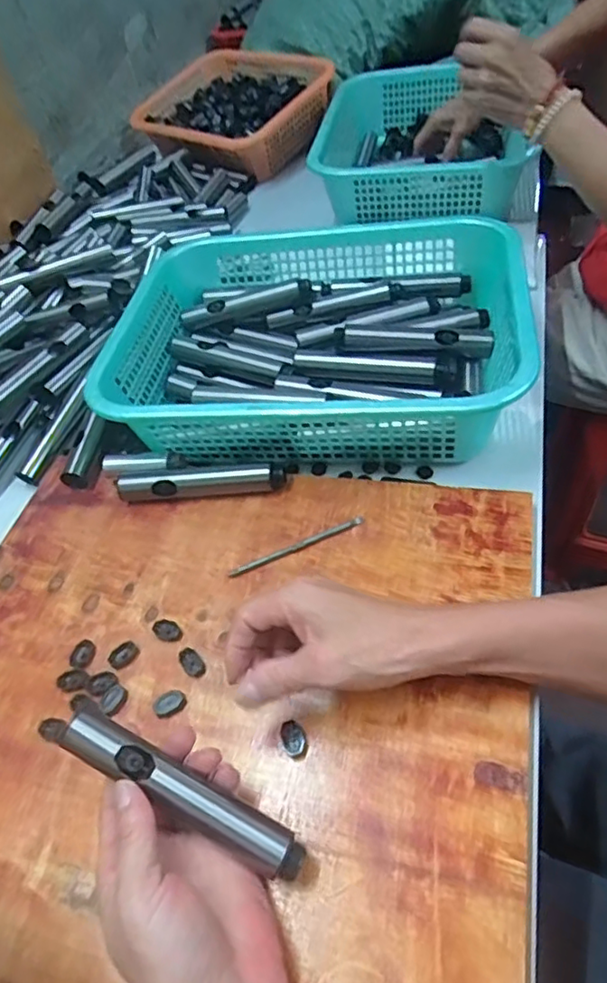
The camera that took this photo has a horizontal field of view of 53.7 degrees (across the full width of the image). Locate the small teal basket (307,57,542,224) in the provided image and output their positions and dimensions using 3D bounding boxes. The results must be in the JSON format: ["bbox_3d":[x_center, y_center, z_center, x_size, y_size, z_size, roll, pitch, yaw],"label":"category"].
[{"bbox_3d":[0.176,-0.526,0.909,0.295,0.097,0.366,0,51,10],"label":"small teal basket"}]

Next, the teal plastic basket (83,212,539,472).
[{"bbox_3d":[0.011,-0.151,0.597,0.385,0.090,0.298,-1,51,10],"label":"teal plastic basket"}]

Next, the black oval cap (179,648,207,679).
[{"bbox_3d":[-0.081,0.125,0.439,0.014,0.008,0.022,-36,53,-19],"label":"black oval cap"}]

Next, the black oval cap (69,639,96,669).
[{"bbox_3d":[-0.169,0.125,0.459,0.017,0.006,0.023,0,51,11],"label":"black oval cap"}]

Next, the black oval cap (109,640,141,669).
[{"bbox_3d":[-0.136,0.123,0.452,0.016,0.004,0.022,29,61,29],"label":"black oval cap"}]

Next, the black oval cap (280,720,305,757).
[{"bbox_3d":[-0.007,0.162,0.393,0.015,0.007,0.021,-15,50,-2],"label":"black oval cap"}]

